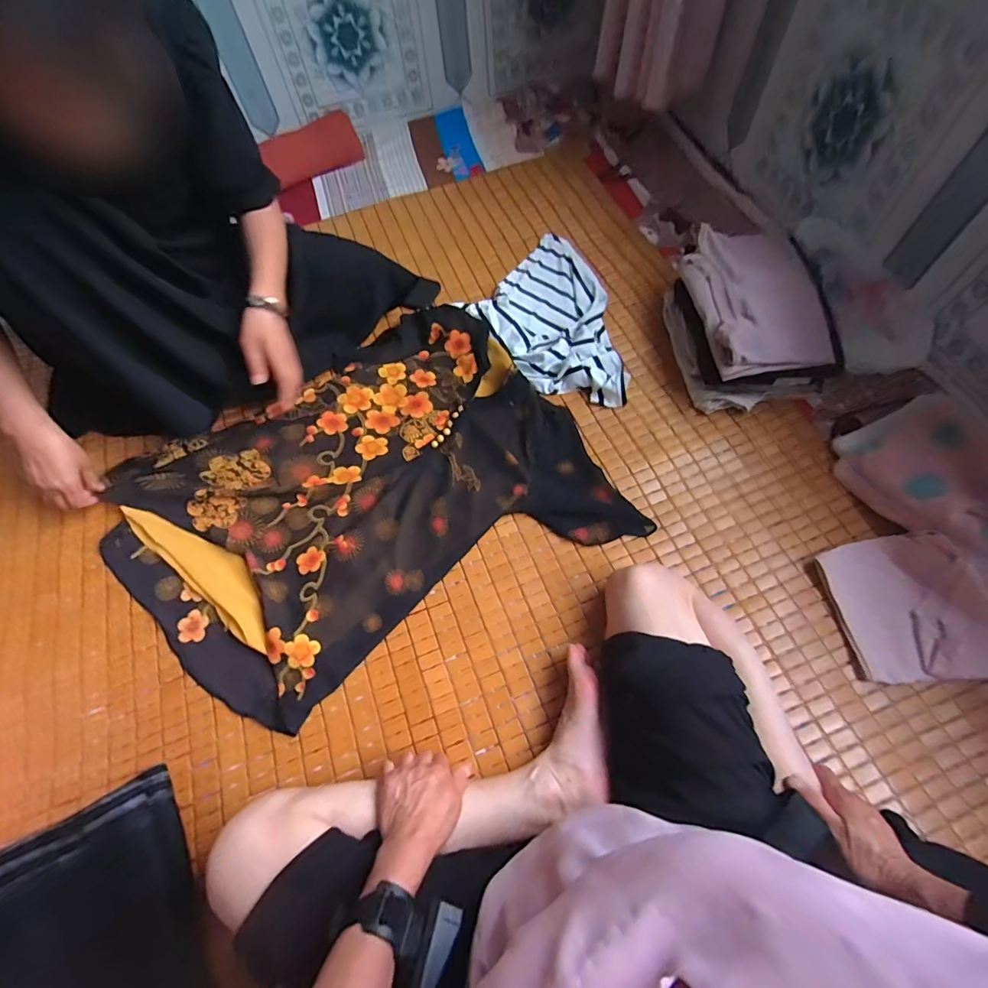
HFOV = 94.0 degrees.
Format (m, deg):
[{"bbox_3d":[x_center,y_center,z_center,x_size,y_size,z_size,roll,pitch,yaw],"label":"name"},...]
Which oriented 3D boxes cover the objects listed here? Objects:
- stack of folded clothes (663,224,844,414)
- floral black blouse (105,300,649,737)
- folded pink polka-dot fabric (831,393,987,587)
[{"bbox_3d":[0.446,-0.303,0.808,0.217,0.145,0.291,-5,63,-1],"label":"stack of folded clothes"},{"bbox_3d":[-0.218,-0.010,0.757,0.720,0.037,0.536,-28,66,-12],"label":"floral black blouse"},{"bbox_3d":[0.669,0.003,0.632,0.194,0.115,0.324,-20,64,-8],"label":"folded pink polka-dot fabric"}]

